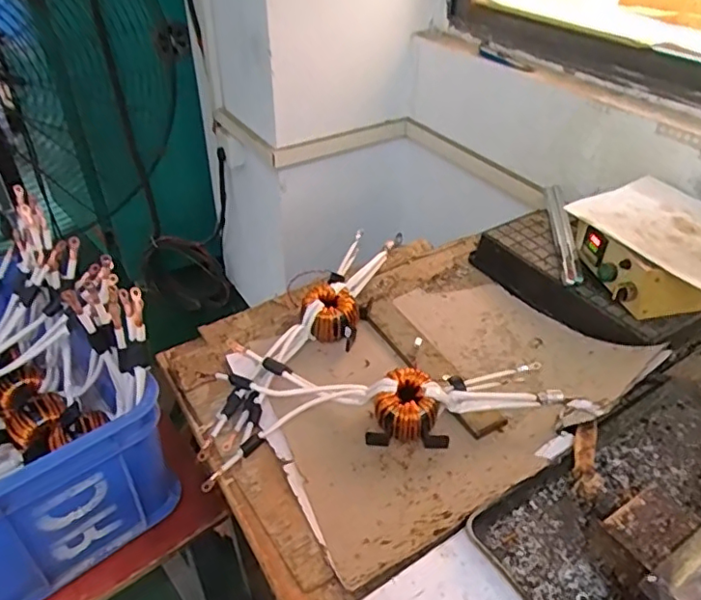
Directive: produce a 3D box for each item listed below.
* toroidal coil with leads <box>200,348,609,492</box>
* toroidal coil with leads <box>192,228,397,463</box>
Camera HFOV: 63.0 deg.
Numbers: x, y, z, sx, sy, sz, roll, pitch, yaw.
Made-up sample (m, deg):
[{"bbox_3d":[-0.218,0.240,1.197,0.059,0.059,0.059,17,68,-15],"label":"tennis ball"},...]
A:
[{"bbox_3d":[0.053,0.117,0.757,0.459,0.063,0.190,-4,39,-5],"label":"toroidal coil with leads"},{"bbox_3d":[-0.042,0.039,0.856,0.088,0.062,0.499,20,43,24],"label":"toroidal coil with leads"}]

